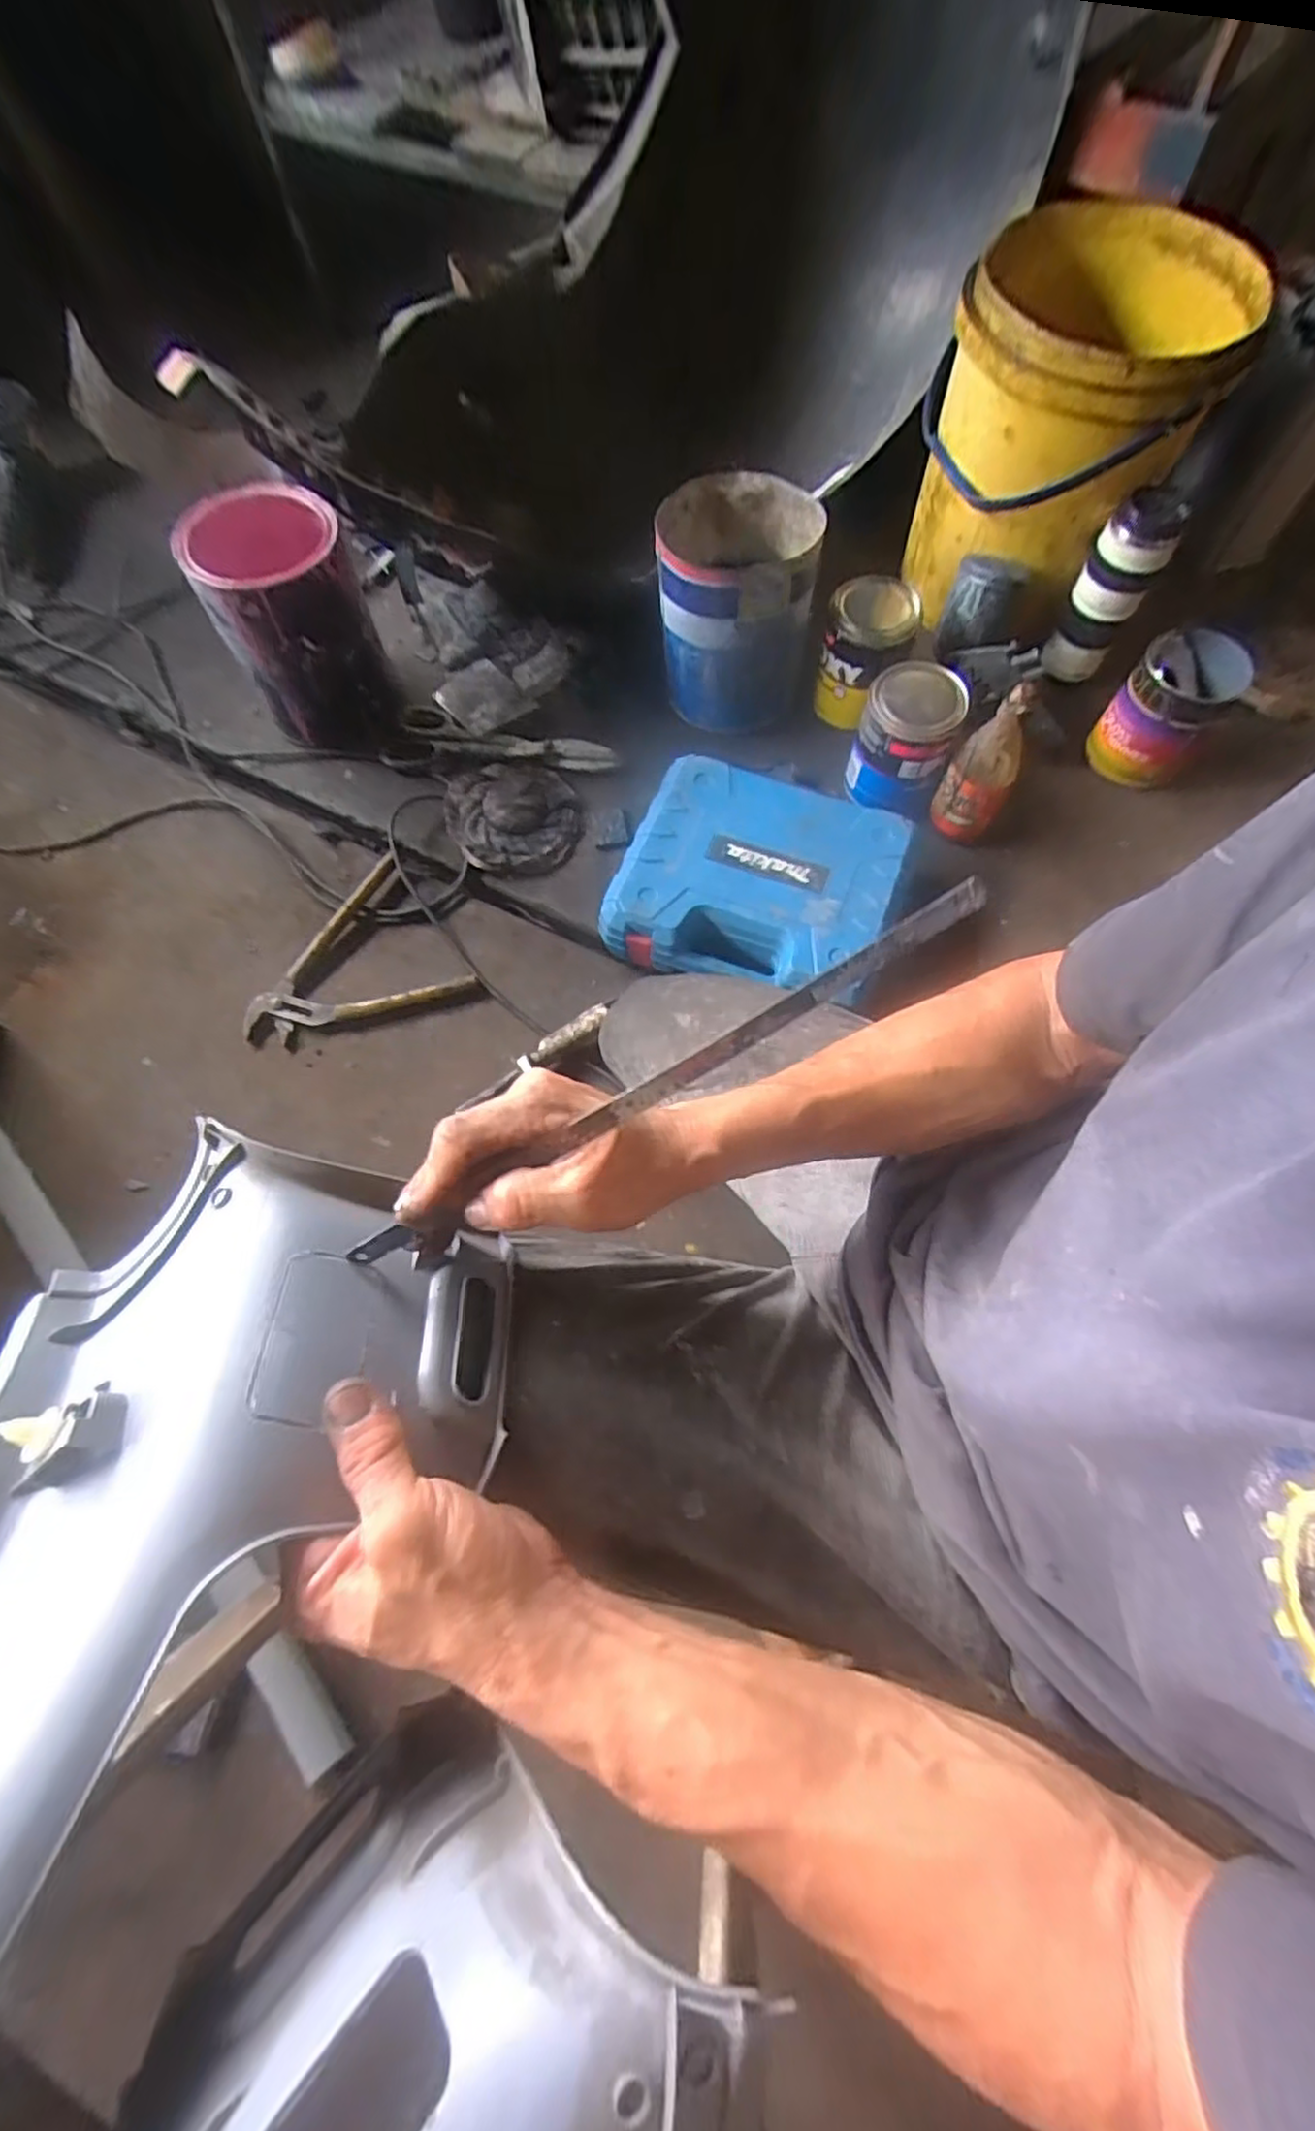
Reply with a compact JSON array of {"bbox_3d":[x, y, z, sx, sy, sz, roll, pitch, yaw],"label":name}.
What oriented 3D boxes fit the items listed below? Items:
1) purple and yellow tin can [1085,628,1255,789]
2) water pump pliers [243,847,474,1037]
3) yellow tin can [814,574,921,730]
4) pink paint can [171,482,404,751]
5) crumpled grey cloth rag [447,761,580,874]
[{"bbox_3d":[0.562,-0.393,0.800,0.100,0.133,0.092,0,70,1],"label":"purple and yellow tin can"},{"bbox_3d":[-0.332,-0.092,0.764,0.224,0.026,0.180,-37,73,-11],"label":"water pump pliers"},{"bbox_3d":[0.240,-0.483,0.846,0.094,0.138,0.103,0,70,1],"label":"yellow tin can"},{"bbox_3d":[-0.401,-0.489,0.811,0.150,0.208,0.161,0,70,1],"label":"pink paint can"},{"bbox_3d":[-0.166,-0.291,0.834,0.149,0.034,0.147,-3,70,0],"label":"crumpled grey cloth rag"}]

